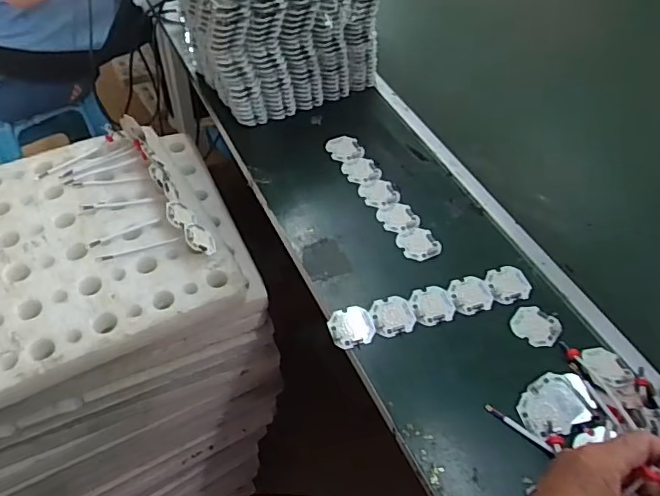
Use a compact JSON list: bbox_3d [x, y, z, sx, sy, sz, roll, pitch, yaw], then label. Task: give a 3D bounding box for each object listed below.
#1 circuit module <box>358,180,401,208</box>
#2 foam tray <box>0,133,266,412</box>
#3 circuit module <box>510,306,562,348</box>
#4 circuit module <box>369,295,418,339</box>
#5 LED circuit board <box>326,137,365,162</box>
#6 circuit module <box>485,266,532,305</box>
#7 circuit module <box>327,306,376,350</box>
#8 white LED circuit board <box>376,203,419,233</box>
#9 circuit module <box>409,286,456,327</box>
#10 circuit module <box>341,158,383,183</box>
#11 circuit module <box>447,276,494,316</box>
[{"bbox_3d":[0.065,-0.072,0.730,0.049,0.007,0.048,-13,52,-14],"label":"circuit module"},{"bbox_3d":[-0.406,0.030,0.704,0.590,0.060,0.373,-23,55,-21],"label":"foam tray"},{"bbox_3d":[0.226,0.086,0.610,0.050,0.007,0.046,33,55,21],"label":"circuit module"},{"bbox_3d":[0.070,0.074,0.610,0.046,0.006,0.050,-6,51,-9],"label":"circuit module"},{"bbox_3d":[0.022,-0.139,0.781,0.045,0.008,0.047,-19,54,-19],"label":"LED circuit board"},{"bbox_3d":[0.206,0.042,0.640,0.047,0.011,0.045,-8,51,-10],"label":"circuit module"},{"bbox_3d":[0.024,0.087,0.601,0.048,0.009,0.048,-8,51,-11],"label":"circuit module"},{"bbox_3d":[0.085,-0.039,0.703,0.043,0.009,0.050,-17,53,-18],"label":"white LED circuit board"},{"bbox_3d":[0.115,0.063,0.621,0.048,0.004,0.048,-16,53,-16],"label":"circuit module"},{"bbox_3d":[0.043,-0.105,0.758,0.044,0.006,0.050,-18,54,-18],"label":"circuit module"},{"bbox_3d":[0.161,0.053,0.632,0.046,0.004,0.048,-5,51,-8],"label":"circuit module"}]

